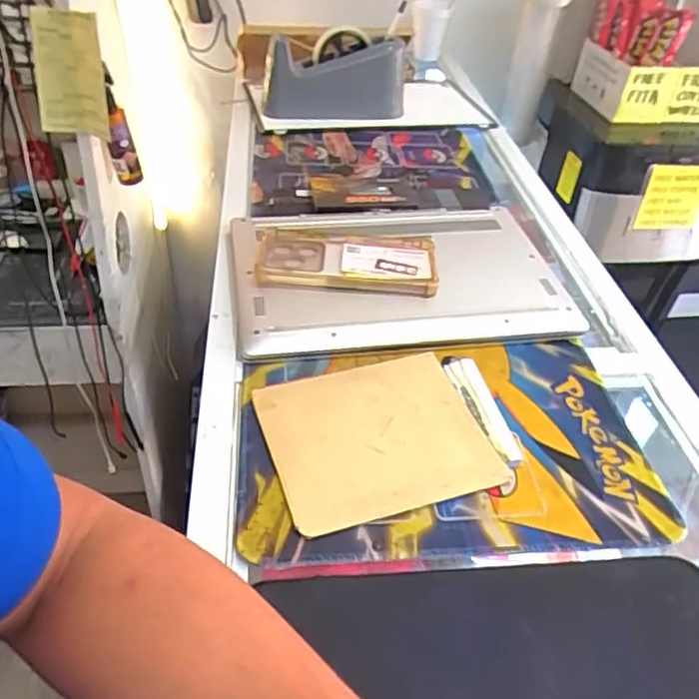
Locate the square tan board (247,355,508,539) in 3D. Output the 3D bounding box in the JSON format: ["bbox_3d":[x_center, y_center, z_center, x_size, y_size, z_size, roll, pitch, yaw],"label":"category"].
[{"bbox_3d":[0.018,0.062,0.462,0.151,0.009,0.135,-11,43,-17],"label":"square tan board"}]

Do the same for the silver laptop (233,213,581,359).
[{"bbox_3d":[0.044,-0.076,0.608,0.304,0.020,0.207,-5,42,-10],"label":"silver laptop"}]

